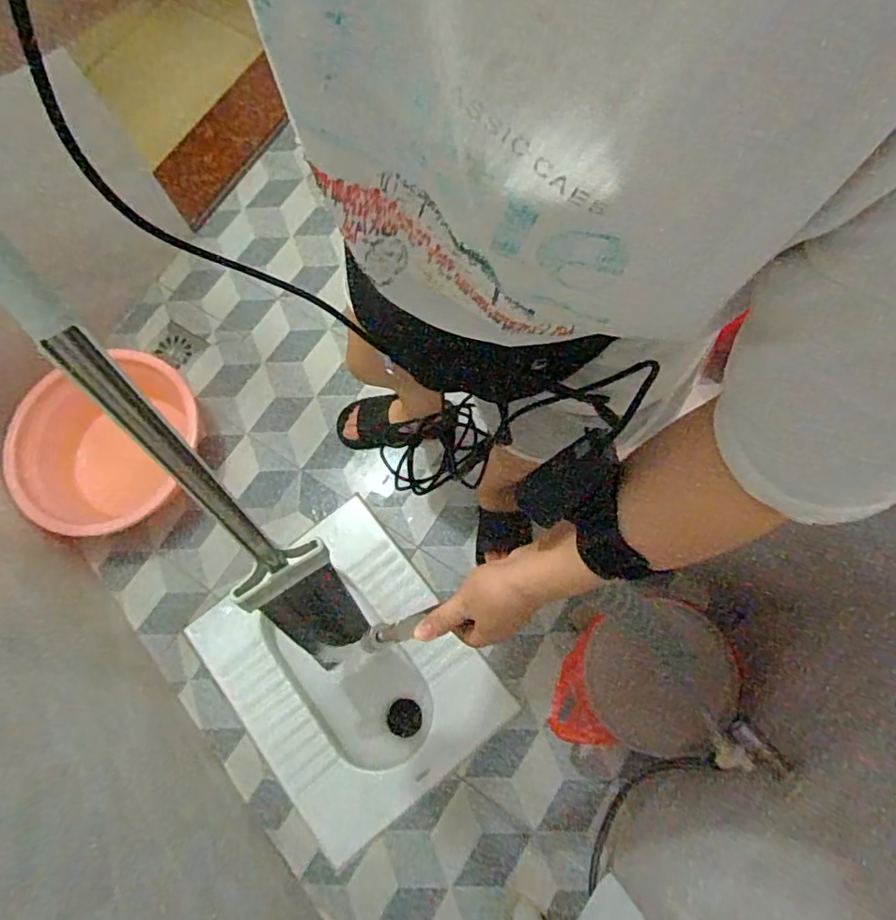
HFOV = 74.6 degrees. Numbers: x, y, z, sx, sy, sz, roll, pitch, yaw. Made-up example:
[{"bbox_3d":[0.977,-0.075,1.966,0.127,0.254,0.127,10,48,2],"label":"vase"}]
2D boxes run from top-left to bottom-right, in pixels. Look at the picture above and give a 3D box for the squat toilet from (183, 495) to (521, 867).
[{"bbox_3d":[-0.189,0.425,1.199,0.422,0.218,0.508,-37,75,-9],"label":"squat toilet"}]

